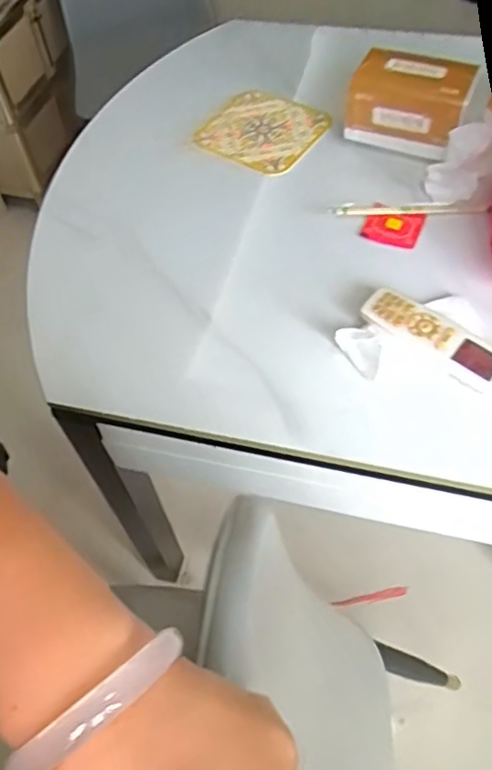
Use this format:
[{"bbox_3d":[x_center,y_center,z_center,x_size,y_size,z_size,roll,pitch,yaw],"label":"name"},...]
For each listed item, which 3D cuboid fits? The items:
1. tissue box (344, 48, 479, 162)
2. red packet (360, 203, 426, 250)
[{"bbox_3d":[0.206,-0.357,0.771,0.143,0.088,0.089,21,61,16],"label":"tissue box"},{"bbox_3d":[0.174,-0.188,0.724,0.064,0.006,0.058,21,61,16],"label":"red packet"}]

